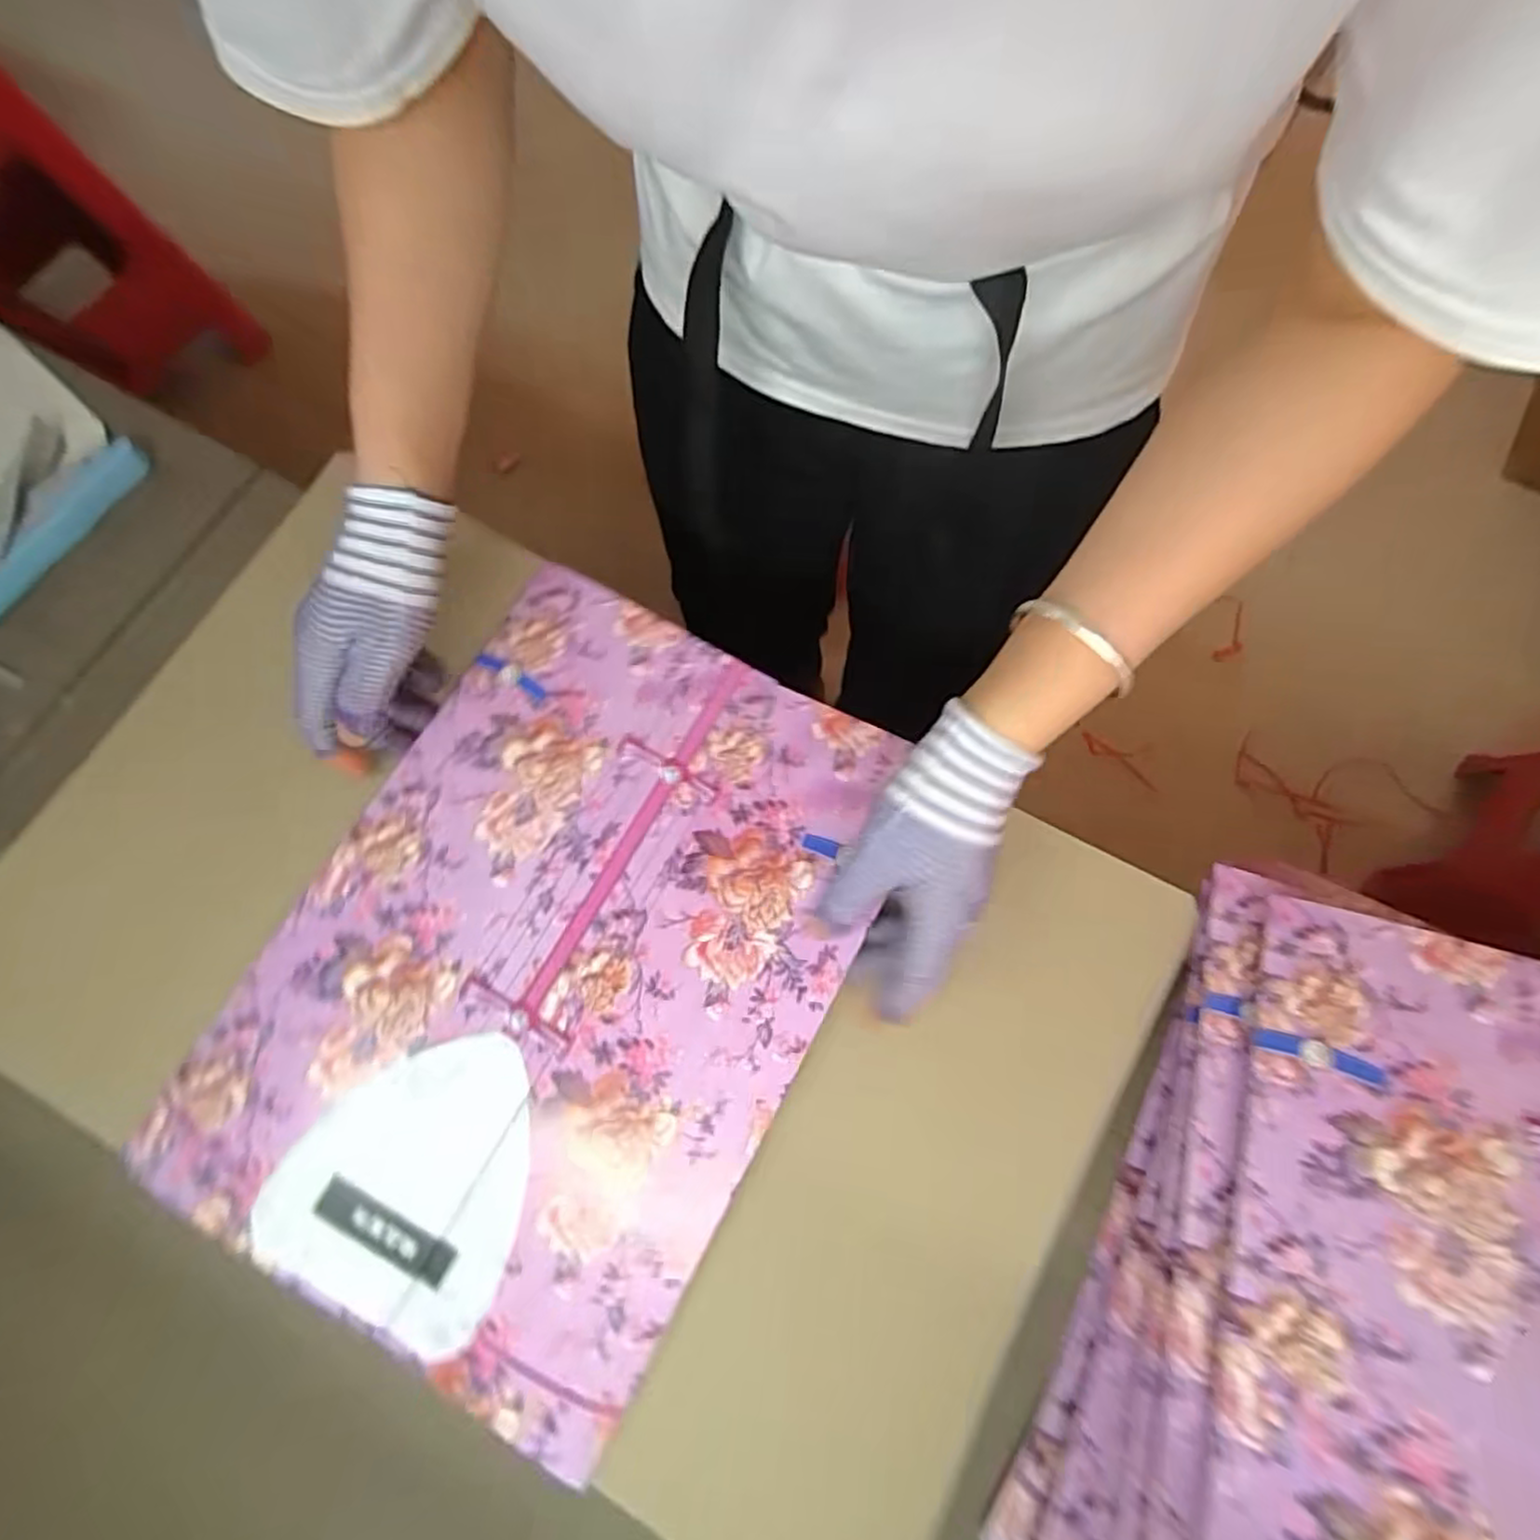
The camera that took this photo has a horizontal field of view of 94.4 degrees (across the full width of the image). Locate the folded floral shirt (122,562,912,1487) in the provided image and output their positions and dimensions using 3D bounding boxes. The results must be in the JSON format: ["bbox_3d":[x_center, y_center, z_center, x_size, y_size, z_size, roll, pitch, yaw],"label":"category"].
[{"bbox_3d":[-0.118,0.098,0.382,0.282,0.018,0.384,28,77,6],"label":"folded floral shirt"}]

